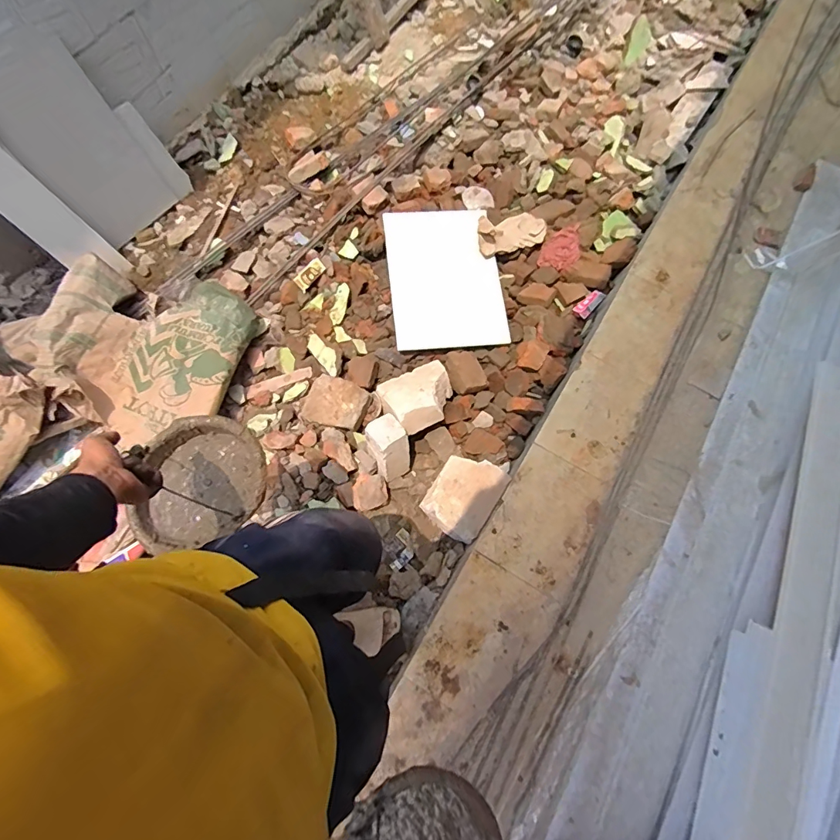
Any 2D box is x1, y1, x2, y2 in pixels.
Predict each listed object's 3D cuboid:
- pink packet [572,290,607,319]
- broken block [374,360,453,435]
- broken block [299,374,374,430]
[{"bbox_3d":[0.648,-0.443,1.679,0.135,0.019,0.065,-41,75,-15],"label":"pink packet"},{"bbox_3d":[-0.005,-0.078,1.489,0.252,0.105,0.222,-26,40,-11],"label":"broken block"},{"bbox_3d":[-0.284,-0.059,1.485,0.216,0.070,0.170,21,72,6],"label":"broken block"}]

